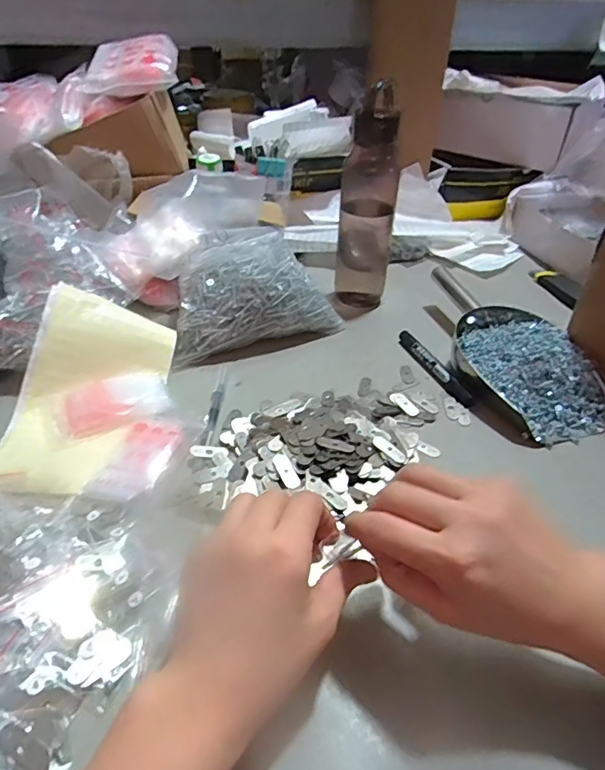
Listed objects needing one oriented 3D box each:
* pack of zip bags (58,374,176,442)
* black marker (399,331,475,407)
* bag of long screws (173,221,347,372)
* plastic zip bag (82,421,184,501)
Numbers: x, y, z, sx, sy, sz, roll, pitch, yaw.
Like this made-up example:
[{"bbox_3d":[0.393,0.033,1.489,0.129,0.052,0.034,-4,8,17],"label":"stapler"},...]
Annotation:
[{"bbox_3d":[-0.175,0.019,0.486,0.101,0.015,0.062,-16,41,-22],"label":"pack of zip bags"},{"bbox_3d":[0.144,-0.021,0.569,0.020,0.015,0.135,-12,40,-17],"label":"black marker"},{"bbox_3d":[-0.054,-0.112,0.599,0.195,0.100,0.118,-7,36,-13],"label":"bag of long screws"},{"bbox_3d":[-0.135,0.061,0.436,0.049,0.014,0.093,14,39,15],"label":"plastic zip bag"}]

